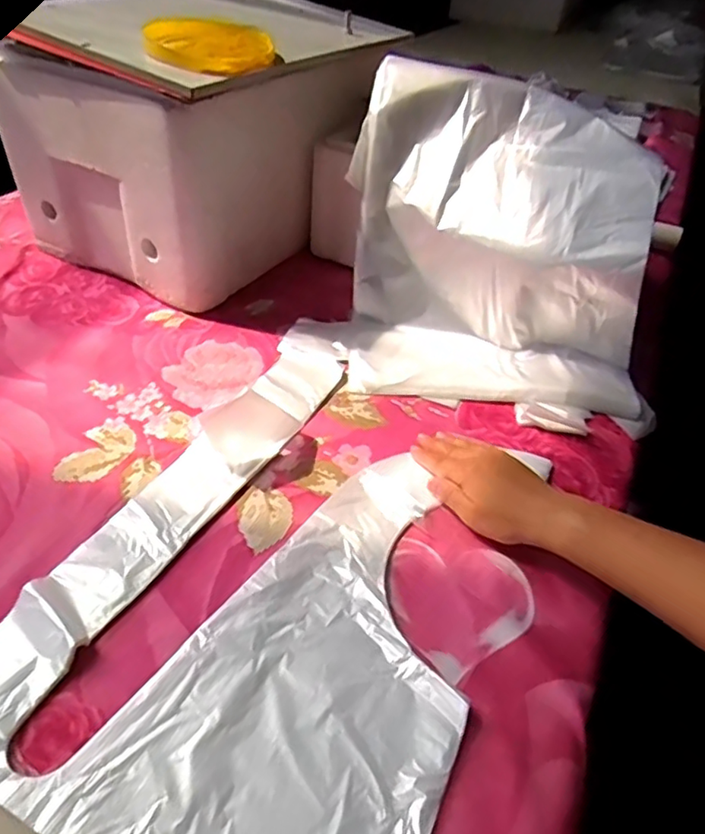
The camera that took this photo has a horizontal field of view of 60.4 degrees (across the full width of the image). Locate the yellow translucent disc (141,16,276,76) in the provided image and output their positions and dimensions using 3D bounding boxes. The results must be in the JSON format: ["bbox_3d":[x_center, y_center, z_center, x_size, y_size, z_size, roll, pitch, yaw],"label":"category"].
[{"bbox_3d":[-0.141,-0.382,0.617,0.108,0.029,0.111,3,40,-2],"label":"yellow translucent disc"}]

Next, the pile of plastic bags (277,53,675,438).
[{"bbox_3d":[0.155,-0.165,0.635,0.375,0.249,0.250,18,44,12],"label":"pile of plastic bags"}]

